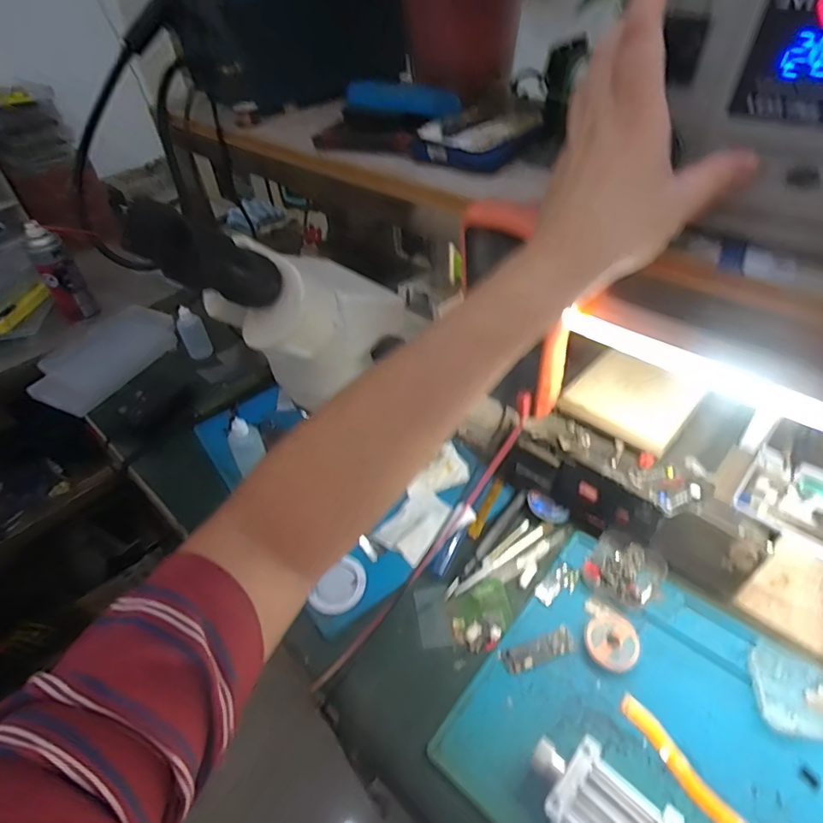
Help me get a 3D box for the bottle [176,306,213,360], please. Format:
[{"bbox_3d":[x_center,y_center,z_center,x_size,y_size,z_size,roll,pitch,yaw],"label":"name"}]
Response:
[{"bbox_3d":[-0.335,-0.123,0.763,0.038,0.096,0.021,-14,46,-8],"label":"bottle"}]

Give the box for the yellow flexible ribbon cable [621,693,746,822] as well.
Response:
[{"bbox_3d":[0.199,0.261,0.368,0.019,0.006,0.101,-24,47,-19],"label":"yellow flexible ribbon cable"}]

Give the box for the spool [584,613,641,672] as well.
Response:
[{"bbox_3d":[0.172,0.196,0.425,0.042,0.010,0.046,-3,43,2],"label":"spool"}]

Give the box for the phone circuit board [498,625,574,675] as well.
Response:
[{"bbox_3d":[0.109,0.206,0.428,0.064,0.004,0.020,-15,44,-10],"label":"phone circuit board"}]

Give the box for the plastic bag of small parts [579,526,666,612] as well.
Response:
[{"bbox_3d":[0.199,0.149,0.464,0.063,0.016,0.065,29,53,30],"label":"plastic bag of small parts"}]

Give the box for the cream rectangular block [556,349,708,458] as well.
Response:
[{"bbox_3d":[0.222,-0.014,0.504,0.105,0.015,0.110,-35,51,-28],"label":"cream rectangular block"}]

